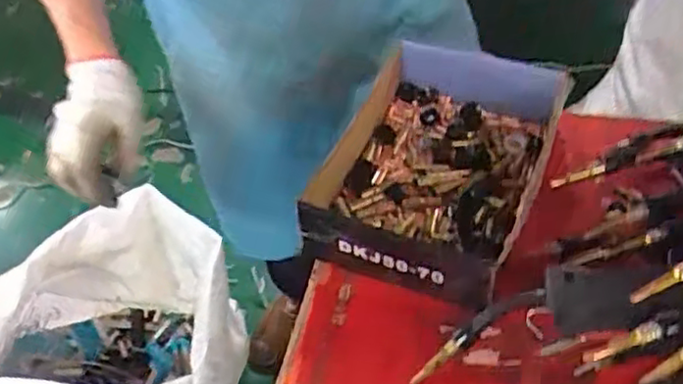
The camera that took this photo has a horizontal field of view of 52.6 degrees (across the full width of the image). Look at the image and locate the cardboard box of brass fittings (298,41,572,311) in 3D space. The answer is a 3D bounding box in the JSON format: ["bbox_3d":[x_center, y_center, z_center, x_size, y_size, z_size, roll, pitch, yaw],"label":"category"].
[{"bbox_3d":[0.097,-0.038,0.659,0.194,0.071,0.300,17,51,22],"label":"cardboard box of brass fittings"}]

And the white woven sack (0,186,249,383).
[{"bbox_3d":[-0.414,0.280,1.156,0.450,0.437,0.416,-11,46,-3],"label":"white woven sack"}]

